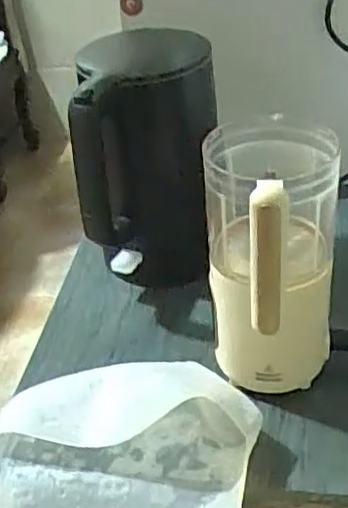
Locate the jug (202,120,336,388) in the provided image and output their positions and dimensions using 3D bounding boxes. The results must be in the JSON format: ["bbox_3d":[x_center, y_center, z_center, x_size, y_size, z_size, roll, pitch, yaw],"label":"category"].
[{"bbox_3d":[0.078,0.017,0.580,0.103,0.237,0.158,3,37,11],"label":"jug"}]

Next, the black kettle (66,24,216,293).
[{"bbox_3d":[-0.027,-0.104,0.739,0.134,0.216,0.172,-3,37,3],"label":"black kettle"}]

